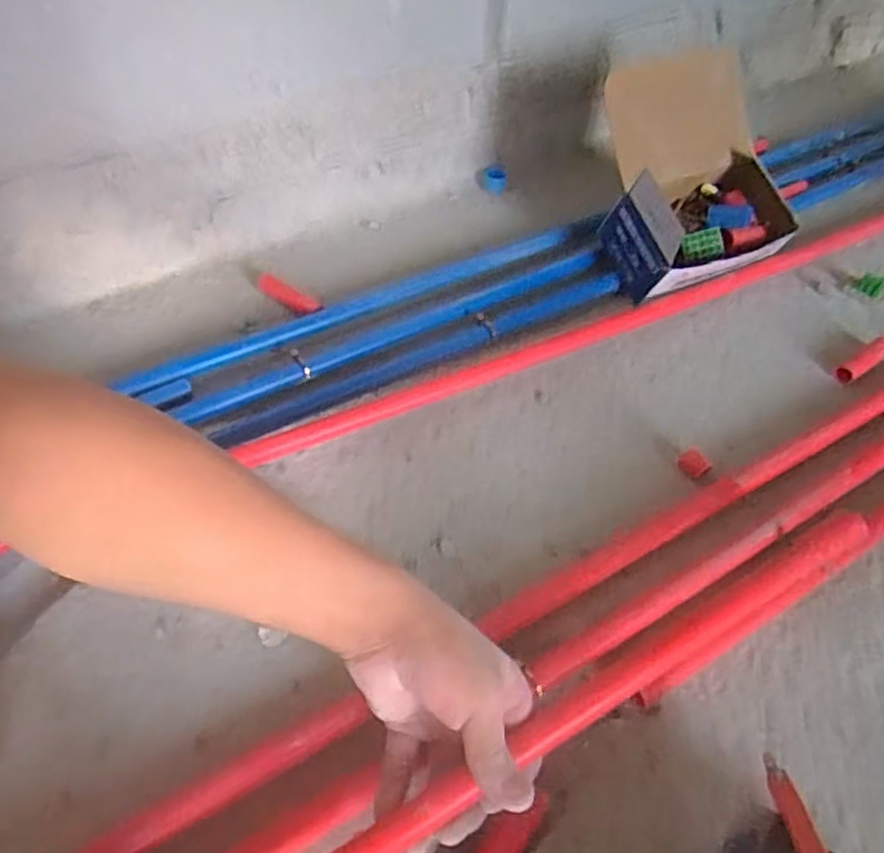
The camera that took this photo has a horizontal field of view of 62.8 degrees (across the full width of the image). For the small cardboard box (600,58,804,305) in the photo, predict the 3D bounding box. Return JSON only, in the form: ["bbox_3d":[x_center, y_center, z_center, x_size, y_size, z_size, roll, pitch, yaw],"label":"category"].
[{"bbox_3d":[0.263,-0.247,0.750,0.173,0.182,0.150,-19,53,-17],"label":"small cardboard box"}]

